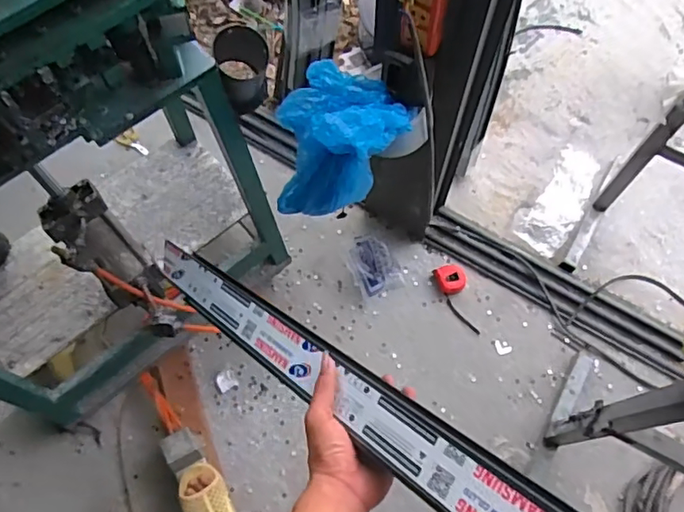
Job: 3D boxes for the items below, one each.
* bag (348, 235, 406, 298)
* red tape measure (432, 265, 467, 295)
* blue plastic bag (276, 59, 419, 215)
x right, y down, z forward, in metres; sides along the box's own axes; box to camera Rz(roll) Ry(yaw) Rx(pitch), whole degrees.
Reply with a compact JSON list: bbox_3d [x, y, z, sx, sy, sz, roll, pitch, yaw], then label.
[{"bbox_3d":[0.085,0.025,1.513,0.126,0.070,0.150,-24,69,-7],"label":"bag"},{"bbox_3d":[0.298,0.064,1.533,0.074,0.052,0.077,-22,68,-6],"label":"red tape measure"},{"bbox_3d":[-0.011,-0.213,0.955,0.235,0.242,0.234,21,71,9],"label":"blue plastic bag"}]

